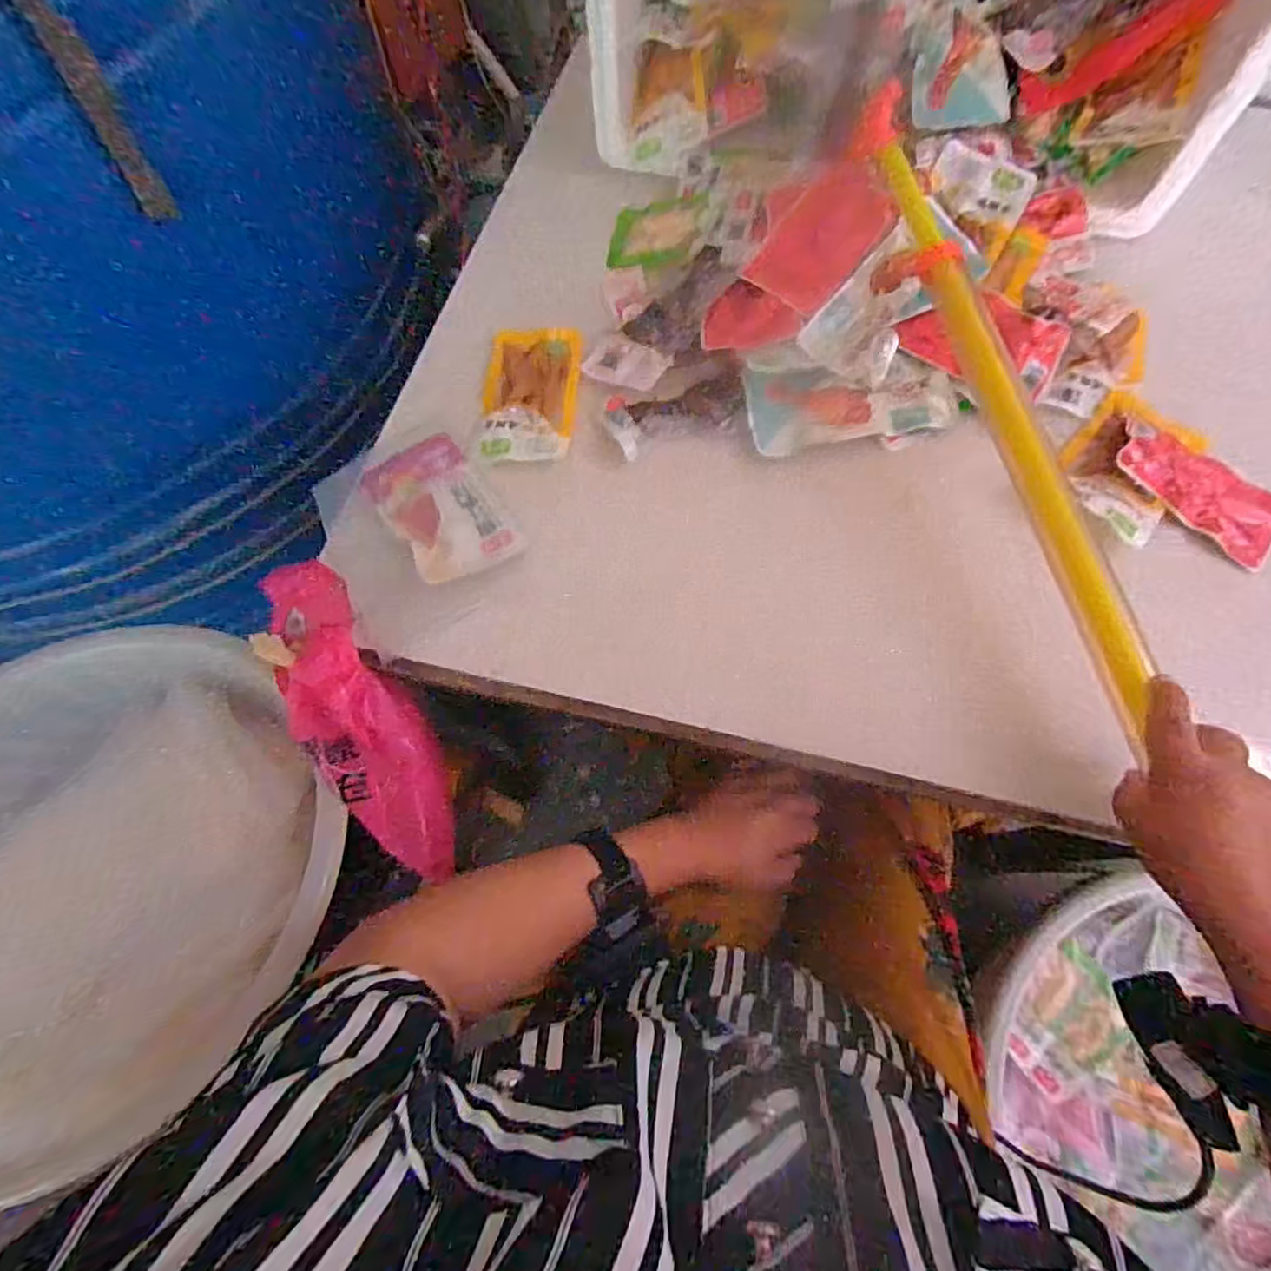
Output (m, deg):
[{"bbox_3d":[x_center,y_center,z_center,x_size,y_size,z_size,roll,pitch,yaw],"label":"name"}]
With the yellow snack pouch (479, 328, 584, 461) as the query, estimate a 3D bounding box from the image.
[{"bbox_3d":[-0.088,-0.204,0.528,0.077,0.007,0.133,3,69,2],"label":"yellow snack pouch"}]

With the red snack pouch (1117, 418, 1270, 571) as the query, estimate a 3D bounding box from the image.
[{"bbox_3d":[0.425,-0.113,0.474,0.132,0.015,0.058,41,85,3],"label":"red snack pouch"}]

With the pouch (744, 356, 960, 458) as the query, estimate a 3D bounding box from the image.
[{"bbox_3d":[0.174,-0.184,0.505,0.164,0.007,0.066,-4,87,0],"label":"pouch"}]

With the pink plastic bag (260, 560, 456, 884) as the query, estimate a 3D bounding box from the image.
[{"bbox_3d":[-0.192,0.060,0.461,0.094,0.064,0.252,-26,97,-8],"label":"pink plastic bag"}]

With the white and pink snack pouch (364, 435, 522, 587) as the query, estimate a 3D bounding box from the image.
[{"bbox_3d":[-0.152,-0.102,0.490,0.079,0.006,0.137,-34,72,-11],"label":"white and pink snack pouch"}]

